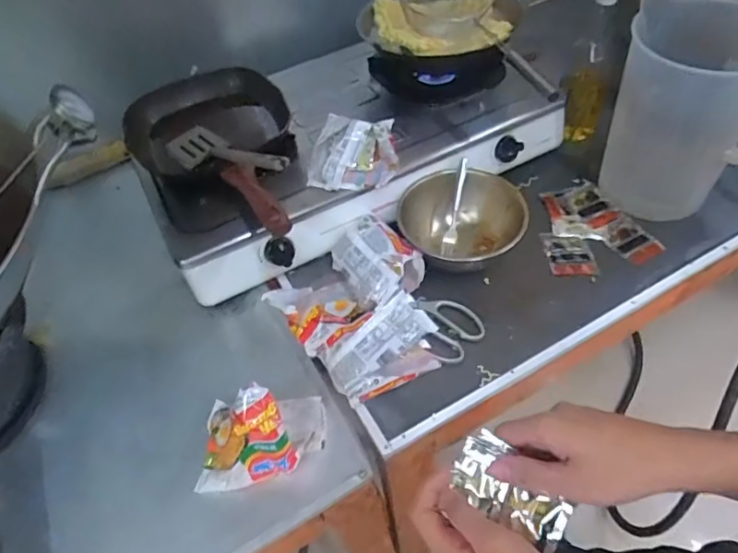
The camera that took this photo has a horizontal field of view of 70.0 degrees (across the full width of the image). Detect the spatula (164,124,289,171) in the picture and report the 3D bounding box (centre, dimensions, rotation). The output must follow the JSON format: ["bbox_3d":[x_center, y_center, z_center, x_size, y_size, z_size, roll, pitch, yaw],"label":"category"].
[{"bbox_3d":[-0.197,-0.184,0.749,0.080,0.035,0.320,-42,36,-25],"label":"spatula"}]

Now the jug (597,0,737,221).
[{"bbox_3d":[0.468,-0.232,0.790,0.196,0.281,0.182,13,54,16],"label":"jug"}]

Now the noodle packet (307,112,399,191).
[{"bbox_3d":[-0.021,-0.201,0.833,0.133,0.047,0.155,1,52,7],"label":"noodle packet"}]

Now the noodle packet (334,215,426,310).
[{"bbox_3d":[0.009,-0.023,0.788,0.104,0.050,0.144,-31,55,-18],"label":"noodle packet"}]

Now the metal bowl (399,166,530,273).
[{"bbox_3d":[0.143,-0.082,0.822,0.184,0.080,0.182,-3,51,4],"label":"metal bowl"}]

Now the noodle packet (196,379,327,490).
[{"bbox_3d":[-0.138,0.183,0.638,0.162,0.095,0.106,-9,51,-1],"label":"noodle packet"}]

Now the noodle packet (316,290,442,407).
[{"bbox_3d":[0.011,0.094,0.709,0.145,0.073,0.110,-25,53,-14],"label":"noodle packet"}]

